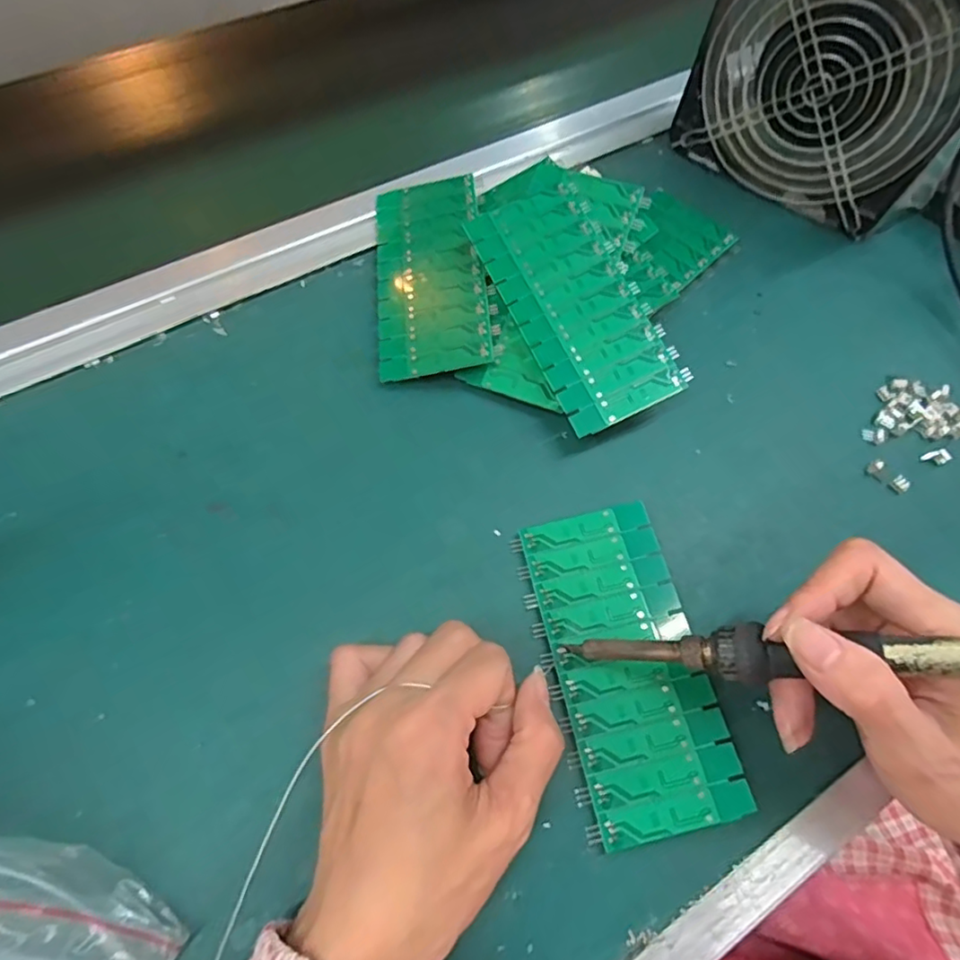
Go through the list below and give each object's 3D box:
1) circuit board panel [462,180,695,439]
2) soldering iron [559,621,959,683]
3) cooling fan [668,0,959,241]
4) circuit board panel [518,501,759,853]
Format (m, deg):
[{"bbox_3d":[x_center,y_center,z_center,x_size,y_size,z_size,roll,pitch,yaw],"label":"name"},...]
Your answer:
[{"bbox_3d":[0.049,-0.095,0.314,0.064,0.004,0.138,-28,78,-3],"label":"circuit board panel"},{"bbox_3d":[0.124,0.062,0.208,0.201,0.015,0.019,-9,62,29],"label":"soldering iron"},{"bbox_3d":[0.210,-0.240,0.338,0.154,0.151,0.059,37,69,12],"label":"cooling fan"},{"bbox_3d":[0.065,0.079,0.262,0.061,0.010,0.137,-11,67,-8],"label":"circuit board panel"}]

